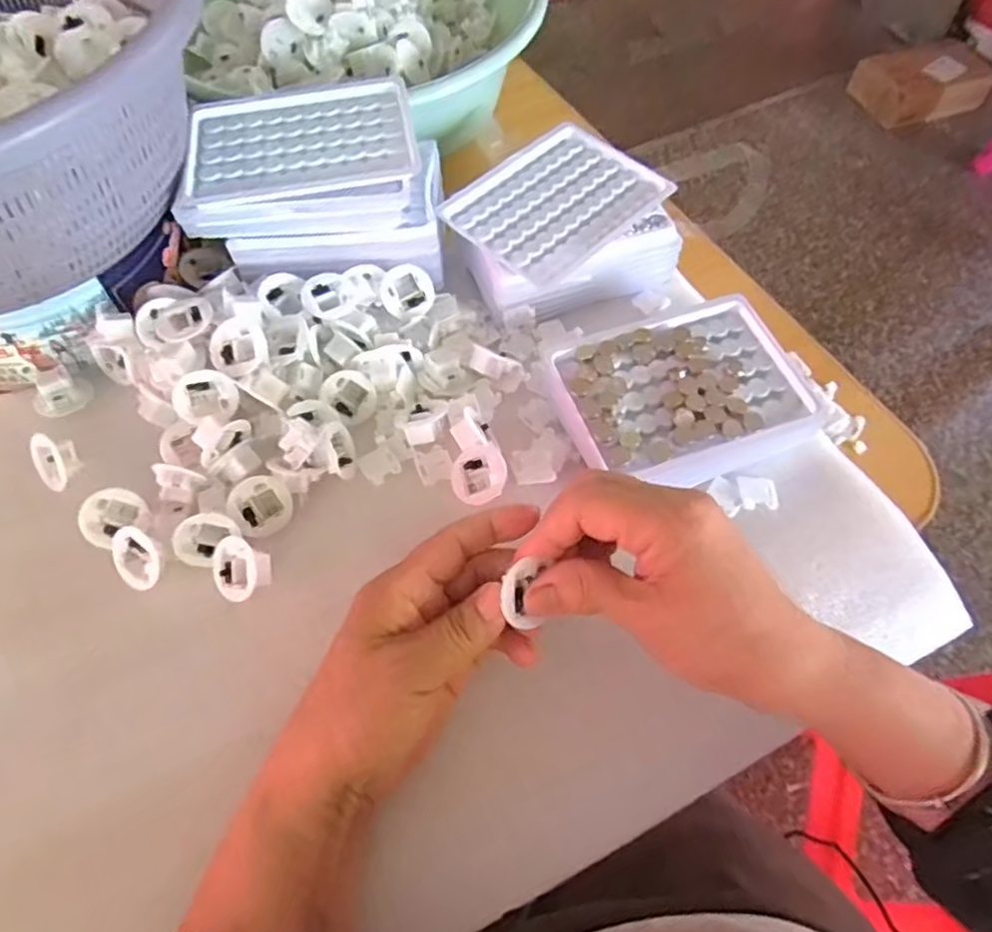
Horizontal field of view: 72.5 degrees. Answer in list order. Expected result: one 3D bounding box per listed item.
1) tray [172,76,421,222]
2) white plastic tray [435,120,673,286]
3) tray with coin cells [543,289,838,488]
[{"bbox_3d":[-0.114,-0.189,0.394,0.131,0.011,0.096,-6,62,-5],"label":"tray"},{"bbox_3d":[0.038,-0.174,0.438,0.128,0.007,0.095,-41,69,-20],"label":"white plastic tray"},{"bbox_3d":[0.105,-0.042,0.376,0.133,0.014,0.101,-19,64,-12],"label":"tray with coin cells"}]

